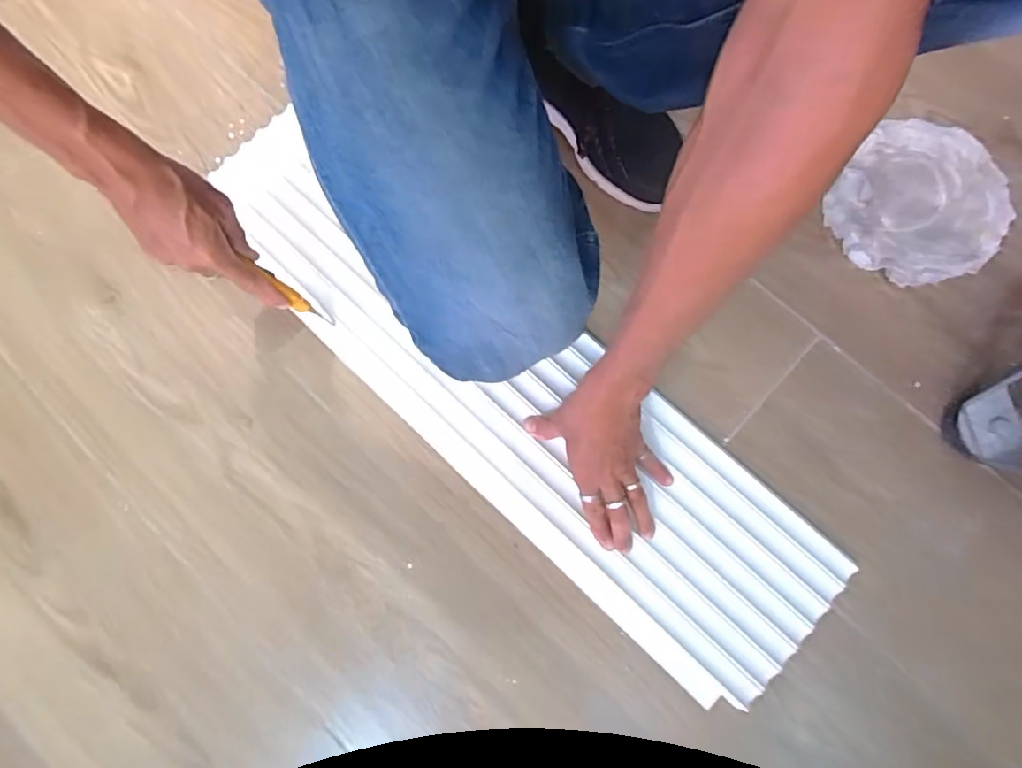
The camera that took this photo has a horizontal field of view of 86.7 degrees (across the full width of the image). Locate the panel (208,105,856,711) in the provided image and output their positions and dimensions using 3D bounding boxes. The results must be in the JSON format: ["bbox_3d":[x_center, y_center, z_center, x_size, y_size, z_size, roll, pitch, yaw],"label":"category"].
[{"bbox_3d":[-0.030,-0.004,0.560,0.770,0.022,0.190,39,81,9],"label":"panel"}]

